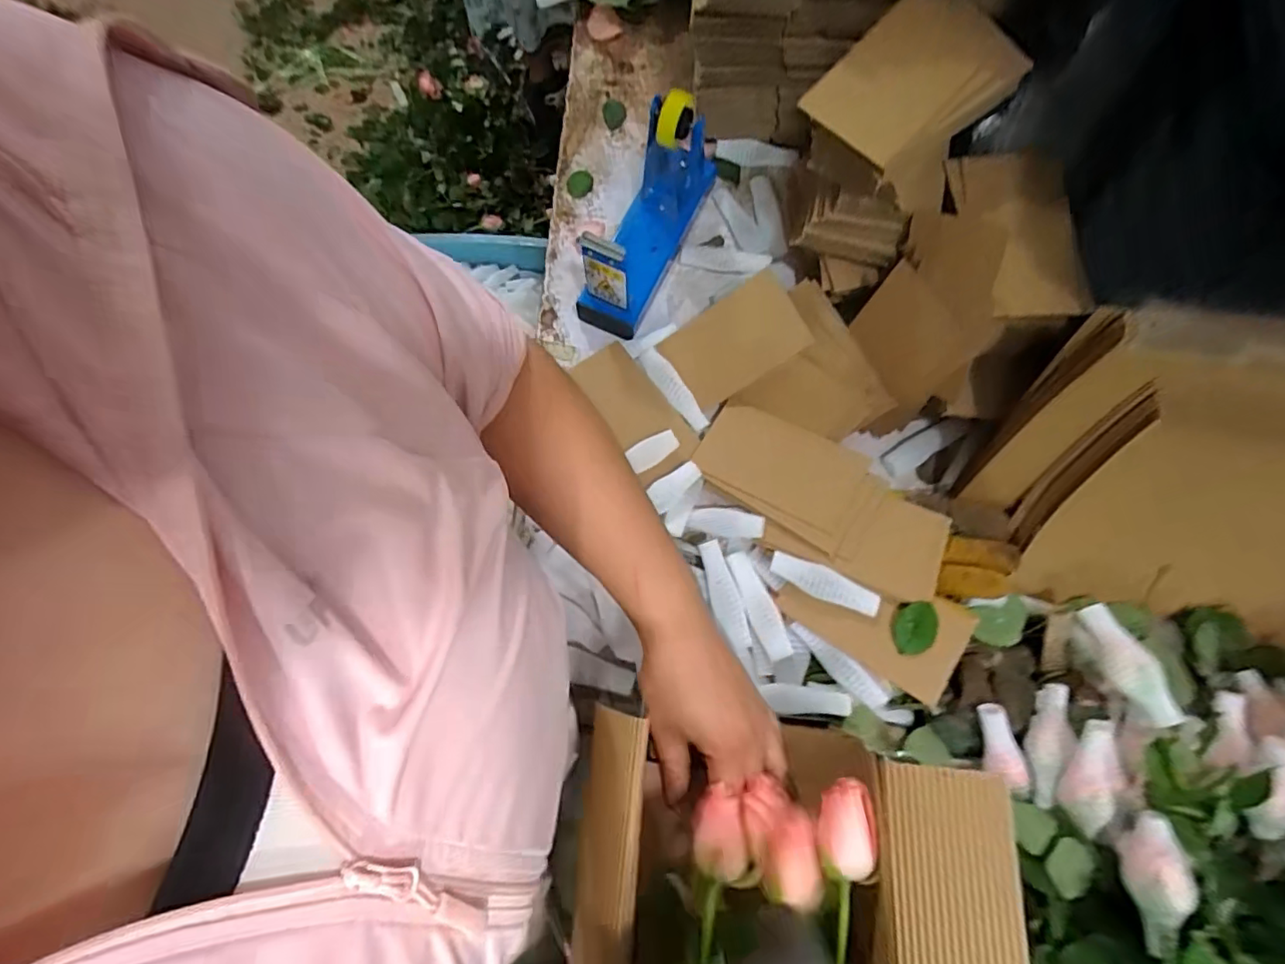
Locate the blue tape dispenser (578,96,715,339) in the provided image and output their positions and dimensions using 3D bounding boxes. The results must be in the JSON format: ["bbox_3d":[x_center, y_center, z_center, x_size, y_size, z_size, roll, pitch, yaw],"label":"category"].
[{"bbox_3d":[0.002,-0.259,0.564,0.067,0.121,0.201,24,78,6],"label":"blue tape dispenser"}]

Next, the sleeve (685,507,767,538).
[{"bbox_3d":[0.075,0.036,0.521,0.065,0.010,0.026,5,77,18],"label":"sleeve"}]

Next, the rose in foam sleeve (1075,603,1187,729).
[{"bbox_3d":[0.356,0.133,0.427,0.027,0.024,0.087,-17,60,-4],"label":"rose in foam sleeve"}]

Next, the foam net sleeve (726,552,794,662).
[{"bbox_3d":[0.101,0.104,0.499,0.026,0.010,0.093,-23,78,-5],"label":"foam net sleeve"}]

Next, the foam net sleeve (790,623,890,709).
[{"bbox_3d":[0.163,0.151,0.485,0.091,0.012,0.021,41,80,9],"label":"foam net sleeve"}]

